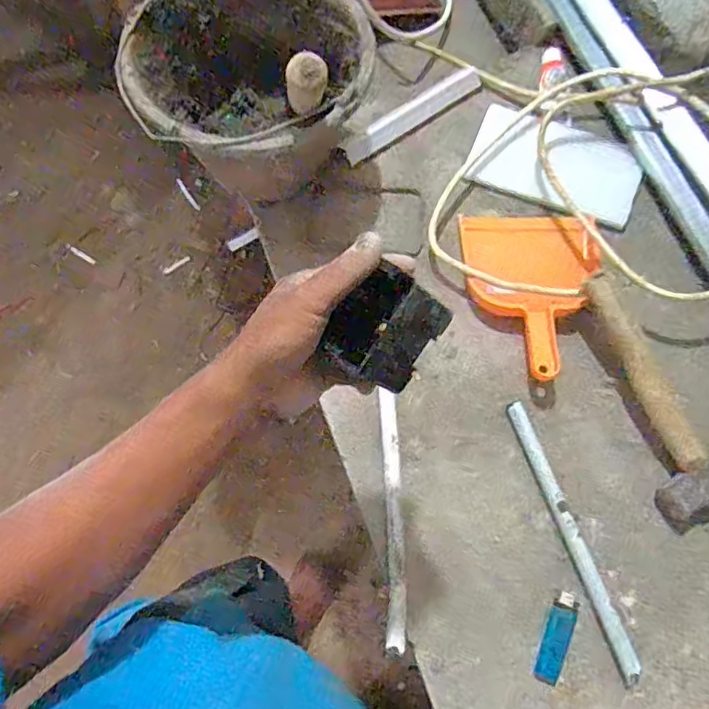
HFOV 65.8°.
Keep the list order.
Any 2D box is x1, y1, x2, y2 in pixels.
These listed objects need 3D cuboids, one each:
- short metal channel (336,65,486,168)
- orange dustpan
[{"bbox_3d":[0.076,-0.318,0.730,0.209,0.030,0.030,-33,74,-10],"label":"short metal channel"},{"bbox_3d":[0.210,-0.072,0.645,0.158,0.035,0.215,0,72,0],"label":"orange dustpan"}]

